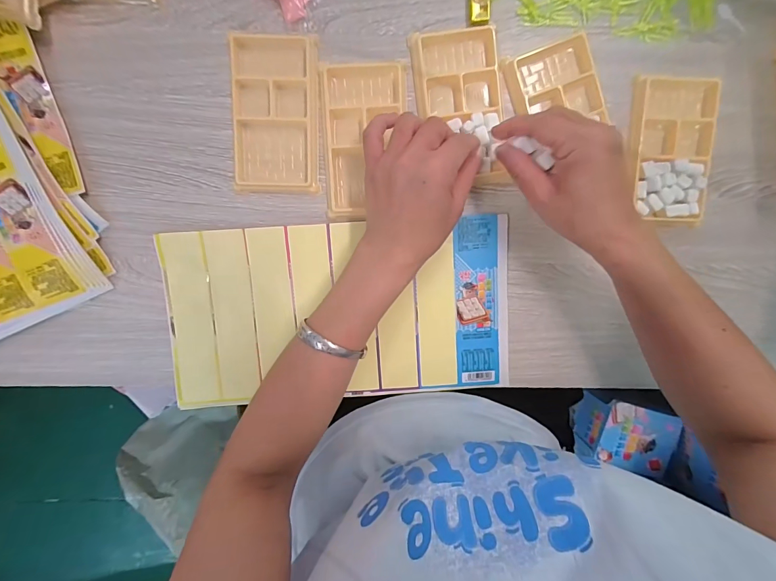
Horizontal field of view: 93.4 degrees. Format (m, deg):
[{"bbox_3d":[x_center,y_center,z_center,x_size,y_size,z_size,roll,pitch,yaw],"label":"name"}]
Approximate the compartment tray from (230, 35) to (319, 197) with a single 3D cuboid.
[{"bbox_3d":[-0.103,-0.161,0.337,0.077,0.009,0.136,0,98,-1],"label":"compartment tray"}]

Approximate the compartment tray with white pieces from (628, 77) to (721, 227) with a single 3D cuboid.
[{"bbox_3d":[0.260,-0.128,0.337,0.071,0.014,0.131,0,98,-1],"label":"compartment tray with white pieces"}]

